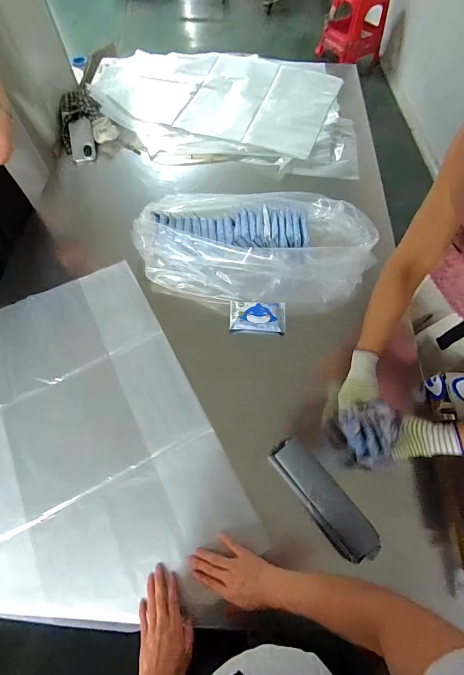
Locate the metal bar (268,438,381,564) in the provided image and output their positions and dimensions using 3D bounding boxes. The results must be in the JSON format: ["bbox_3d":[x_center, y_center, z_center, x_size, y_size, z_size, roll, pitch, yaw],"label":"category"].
[{"bbox_3d":[0.176,0.312,0.636,0.076,0.029,0.246,-34,69,-16],"label":"metal bar"}]

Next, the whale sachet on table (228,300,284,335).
[{"bbox_3d":[0.066,-0.055,0.830,0.139,0.023,0.082,3,64,0],"label":"whale sachet on table"}]

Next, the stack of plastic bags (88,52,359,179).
[{"bbox_3d":[-0.054,-0.903,1.250,1.031,0.064,0.722,8,64,3],"label":"stack of plastic bags"}]

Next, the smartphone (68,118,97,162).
[{"bbox_3d":[-0.517,-0.681,1.126,0.080,0.015,0.154,-9,85,0],"label":"smartphone"}]

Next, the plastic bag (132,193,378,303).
[{"bbox_3d":[0.051,-0.256,0.888,0.613,0.098,0.329,3,64,1],"label":"plastic bag"}]

